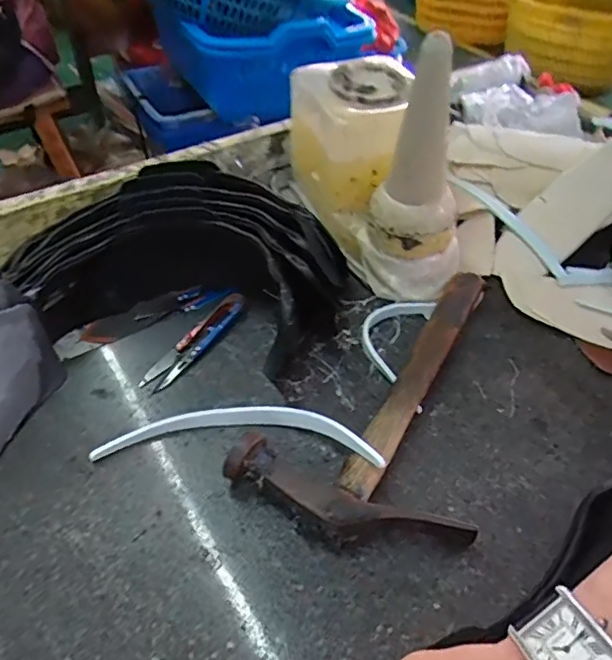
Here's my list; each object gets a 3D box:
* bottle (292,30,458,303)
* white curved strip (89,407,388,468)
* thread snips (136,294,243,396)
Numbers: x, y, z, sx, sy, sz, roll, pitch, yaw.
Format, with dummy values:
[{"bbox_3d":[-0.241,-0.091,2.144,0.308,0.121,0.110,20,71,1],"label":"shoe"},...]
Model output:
[{"bbox_3d":[0.058,-0.154,0.461,0.087,0.183,0.192,-15,49,-13],"label":"bottle"},{"bbox_3d":[-0.043,0.068,0.365,0.185,0.011,0.049,-1,28,10],"label":"white curved strip"},{"bbox_3d":[-0.086,0.008,0.436,0.021,0.013,0.104,27,54,22],"label":"thread snips"}]

